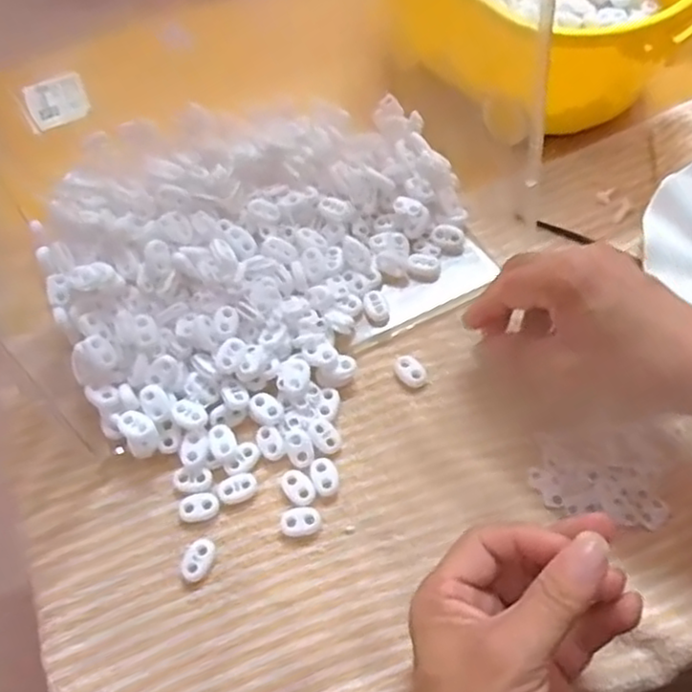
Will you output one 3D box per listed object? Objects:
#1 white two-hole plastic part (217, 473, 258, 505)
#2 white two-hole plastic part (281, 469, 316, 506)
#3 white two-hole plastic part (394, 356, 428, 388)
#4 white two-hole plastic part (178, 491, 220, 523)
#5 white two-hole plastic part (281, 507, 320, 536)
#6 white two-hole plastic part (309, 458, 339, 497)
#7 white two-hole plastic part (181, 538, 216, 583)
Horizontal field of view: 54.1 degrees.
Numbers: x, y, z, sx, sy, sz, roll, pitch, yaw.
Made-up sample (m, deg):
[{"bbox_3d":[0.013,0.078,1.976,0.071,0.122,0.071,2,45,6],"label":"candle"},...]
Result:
[{"bbox_3d":[-0.062,0.081,0.386,0.022,0.004,0.015,-17,61,-5],"label":"white two-hole plastic part"},{"bbox_3d":[-0.027,0.080,0.384,0.015,0.004,0.022,-35,65,-15],"label":"white two-hole plastic part"},{"bbox_3d":[0.040,0.016,0.419,0.015,0.005,0.023,-38,65,-16],"label":"white two-hole plastic part"},{"bbox_3d":[-0.083,0.091,0.384,0.022,0.006,0.015,-11,61,-3],"label":"white two-hole plastic part"},{"bbox_3d":[-0.025,0.097,0.376,0.021,0.004,0.015,-12,61,-3],"label":"white two-hole plastic part"},{"bbox_3d":[-0.012,0.074,0.387,0.015,0.004,0.022,-21,62,-8],"label":"white two-hole plastic part"},{"bbox_3d":[-0.081,0.117,0.371,0.017,0.008,0.023,21,64,14],"label":"white two-hole plastic part"}]

